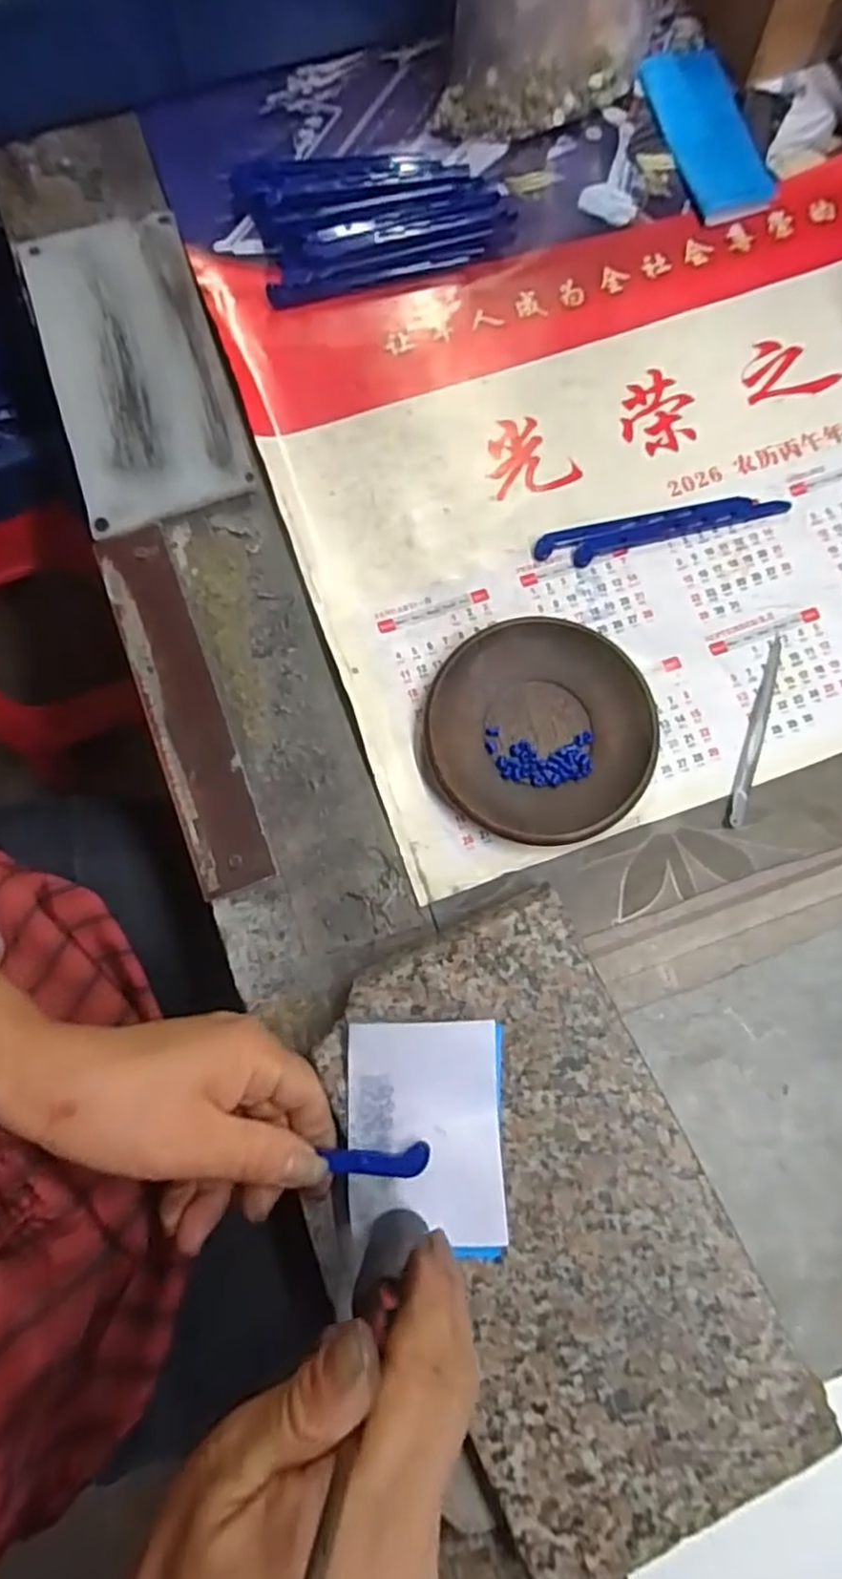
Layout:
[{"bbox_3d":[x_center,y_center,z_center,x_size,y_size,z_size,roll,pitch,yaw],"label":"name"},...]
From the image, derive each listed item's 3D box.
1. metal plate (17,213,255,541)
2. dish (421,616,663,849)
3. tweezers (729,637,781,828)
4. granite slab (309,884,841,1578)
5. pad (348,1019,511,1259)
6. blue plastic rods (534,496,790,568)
[{"bbox_3d":[-0.165,-0.245,0.398,0.093,0.007,0.200,-19,78,-4],"label":"metal plate"},{"bbox_3d":[0.061,-0.030,0.351,0.109,0.018,0.114,0,78,0],"label":"dish"},{"bbox_3d":[0.174,-0.031,0.358,0.009,0.007,0.106,18,79,4],"label":"tweezers"},{"bbox_3d":[0.055,0.181,0.303,0.129,0.027,0.243,-25,79,-5],"label":"granite slab"},{"bbox_3d":[0.002,0.145,0.291,0.065,0.016,0.092,-1,78,0],"label":"pad"},{"bbox_3d":[0.132,-0.144,0.381,0.138,0.004,0.020,-13,78,-2],"label":"blue plastic rods"}]

